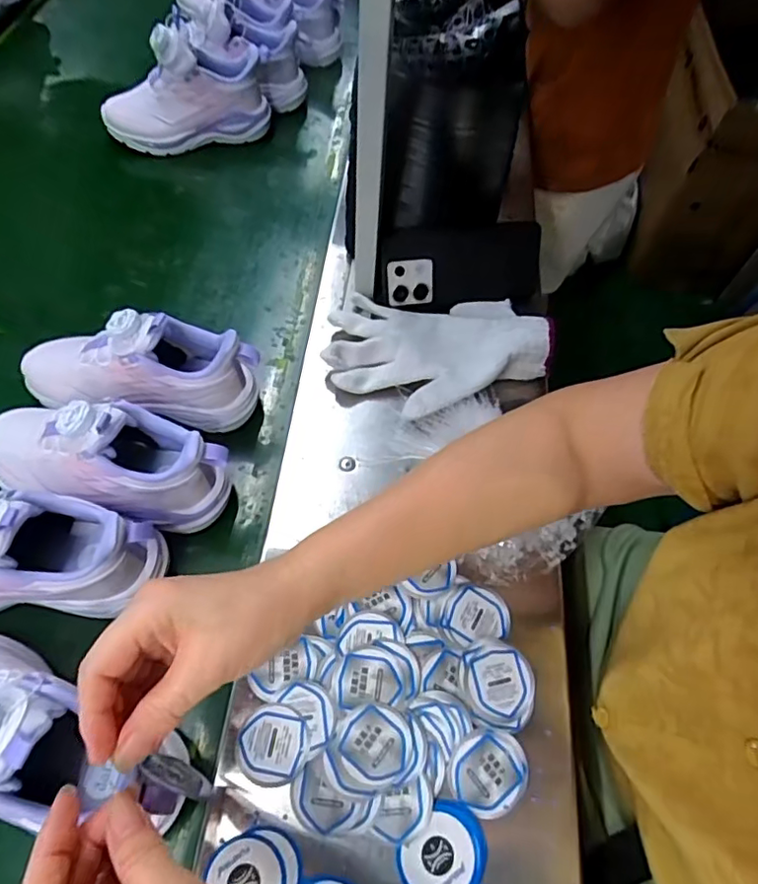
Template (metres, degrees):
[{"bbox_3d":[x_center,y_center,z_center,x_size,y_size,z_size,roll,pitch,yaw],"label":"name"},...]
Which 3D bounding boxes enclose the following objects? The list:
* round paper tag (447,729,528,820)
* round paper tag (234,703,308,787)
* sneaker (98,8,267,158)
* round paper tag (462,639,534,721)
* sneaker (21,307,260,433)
[{"bbox_3d":[0.072,0.217,0.369,0.050,0.008,0.048,2,60,-3],"label":"round paper tag"},{"bbox_3d":[-0.072,0.202,0.377,0.046,0.004,0.047,-1,60,2],"label":"round paper tag"},{"bbox_3d":[-0.259,-0.471,0.746,0.219,0.134,0.096,-18,62,-14],"label":"sneaker"},{"bbox_3d":[0.083,0.168,0.392,0.049,0.005,0.049,9,59,1],"label":"round paper tag"},{"bbox_3d":[-0.215,-0.066,0.500,0.210,0.108,0.081,6,59,0],"label":"sneaker"}]

